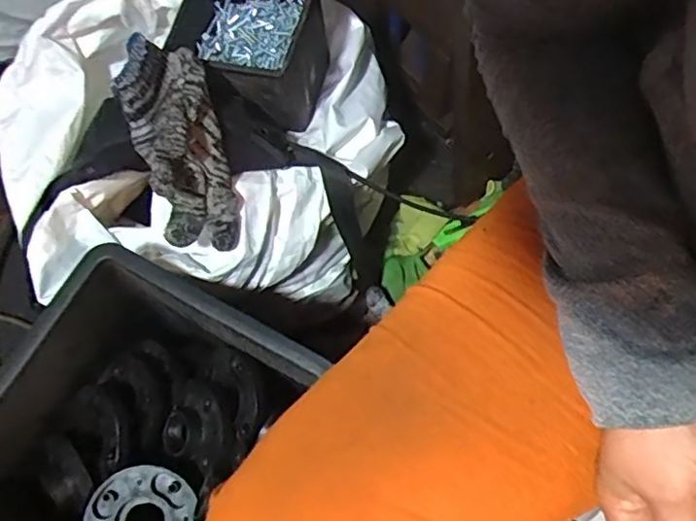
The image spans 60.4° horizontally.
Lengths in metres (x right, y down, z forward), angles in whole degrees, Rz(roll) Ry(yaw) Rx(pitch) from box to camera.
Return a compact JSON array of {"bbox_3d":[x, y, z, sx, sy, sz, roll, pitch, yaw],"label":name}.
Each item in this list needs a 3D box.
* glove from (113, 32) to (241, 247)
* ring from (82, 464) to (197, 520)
[{"bbox_3d":[-0.148,-0.100,0.533,0.079,0.060,0.194,-19,103,-7],"label":"glove"},{"bbox_3d":[-0.175,0.224,0.517,0.096,0.013,0.086,30,86,1],"label":"ring"}]

